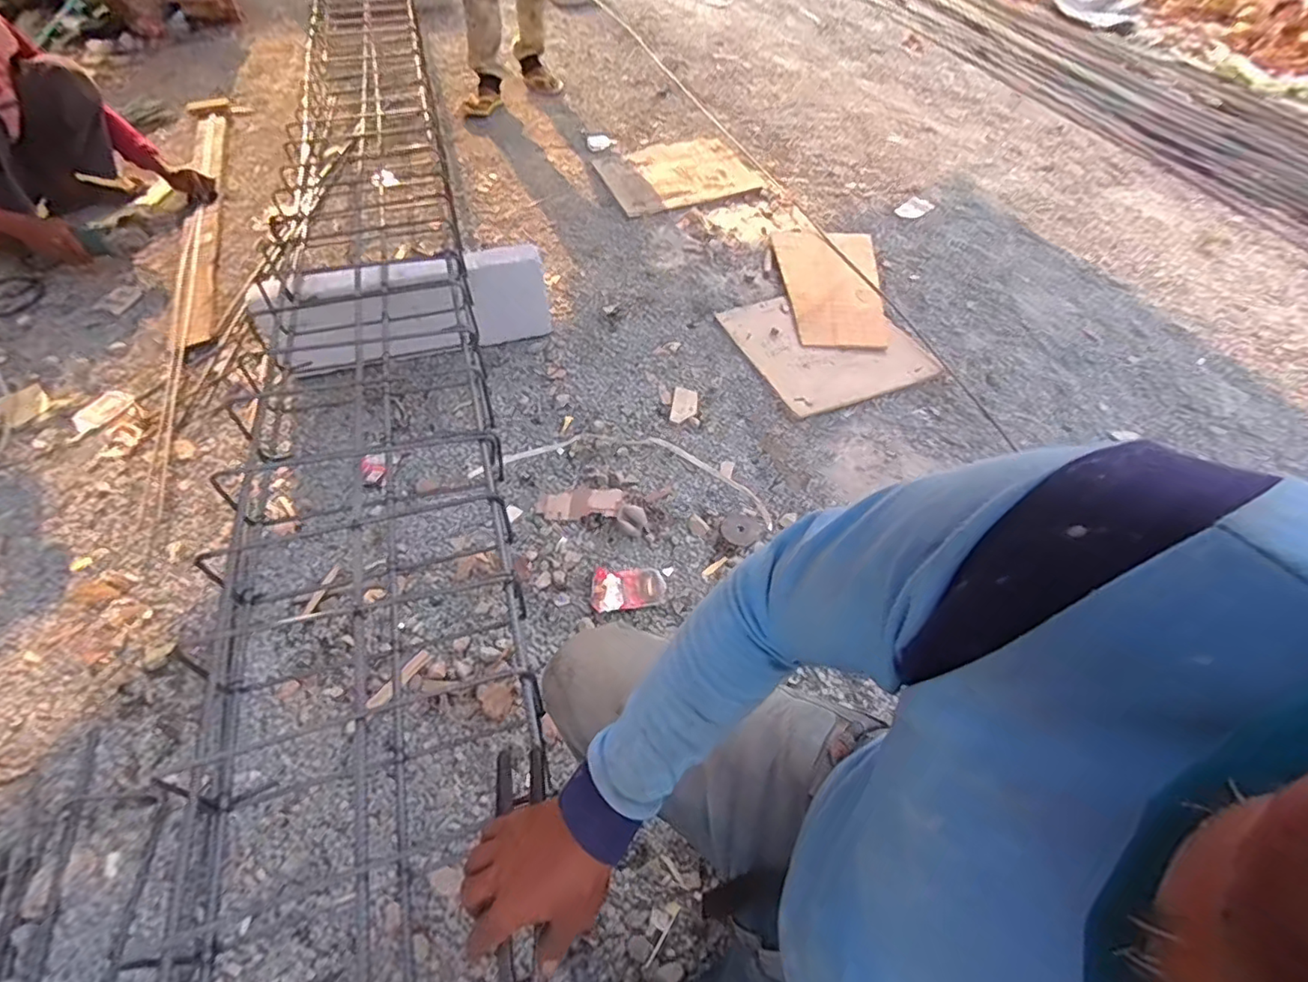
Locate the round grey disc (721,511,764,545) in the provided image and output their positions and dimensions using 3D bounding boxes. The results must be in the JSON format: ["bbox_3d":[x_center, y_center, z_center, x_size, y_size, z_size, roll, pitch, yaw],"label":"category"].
[{"bbox_3d":[0.163,0.068,1.083,0.071,0.009,0.074,0,53,-1],"label":"round grey disc"}]

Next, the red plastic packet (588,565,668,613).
[{"bbox_3d":[-0.044,0.166,1.003,0.125,0.015,0.081,0,53,-1],"label":"red plastic packet"}]

